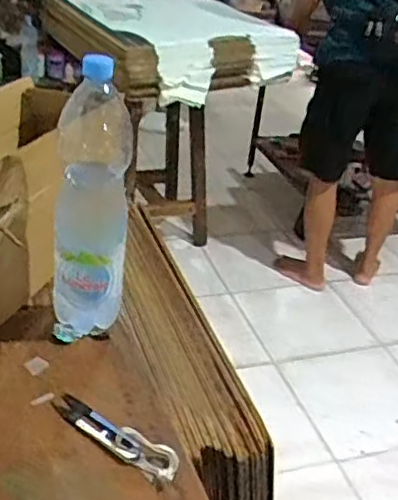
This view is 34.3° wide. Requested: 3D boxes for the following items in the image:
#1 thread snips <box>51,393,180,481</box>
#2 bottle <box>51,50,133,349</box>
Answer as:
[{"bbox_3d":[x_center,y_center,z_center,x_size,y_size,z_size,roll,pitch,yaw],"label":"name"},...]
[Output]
[{"bbox_3d":[-0.088,0.192,0.679,0.157,0.018,0.033,23,34,26],"label":"thread snips"},{"bbox_3d":[-0.130,-0.046,0.774,0.088,0.333,0.082,0,31,-11],"label":"bottle"}]

